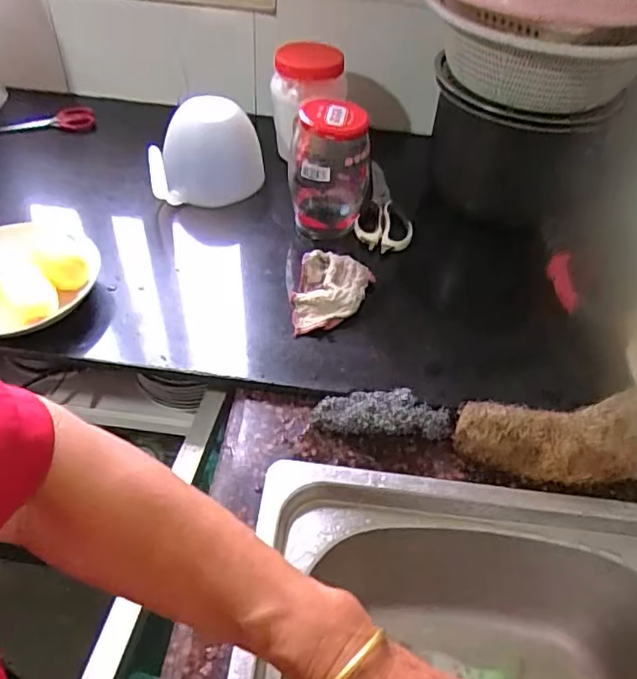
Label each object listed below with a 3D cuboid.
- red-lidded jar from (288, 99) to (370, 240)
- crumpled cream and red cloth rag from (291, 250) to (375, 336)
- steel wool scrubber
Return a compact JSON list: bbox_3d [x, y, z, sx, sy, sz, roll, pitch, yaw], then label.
[{"bbox_3d":[0.011,-0.198,0.738,0.092,0.158,0.096,2,46,-2],"label":"red-lidded jar"},{"bbox_3d":[0.014,-0.055,0.689,0.080,0.031,0.110,11,45,6],"label":"crumpled cream and red cloth rag"},{"bbox_3d":[0.063,0.075,0.590,0.133,0.037,0.039,6,46,2],"label":"steel wool scrubber"}]

